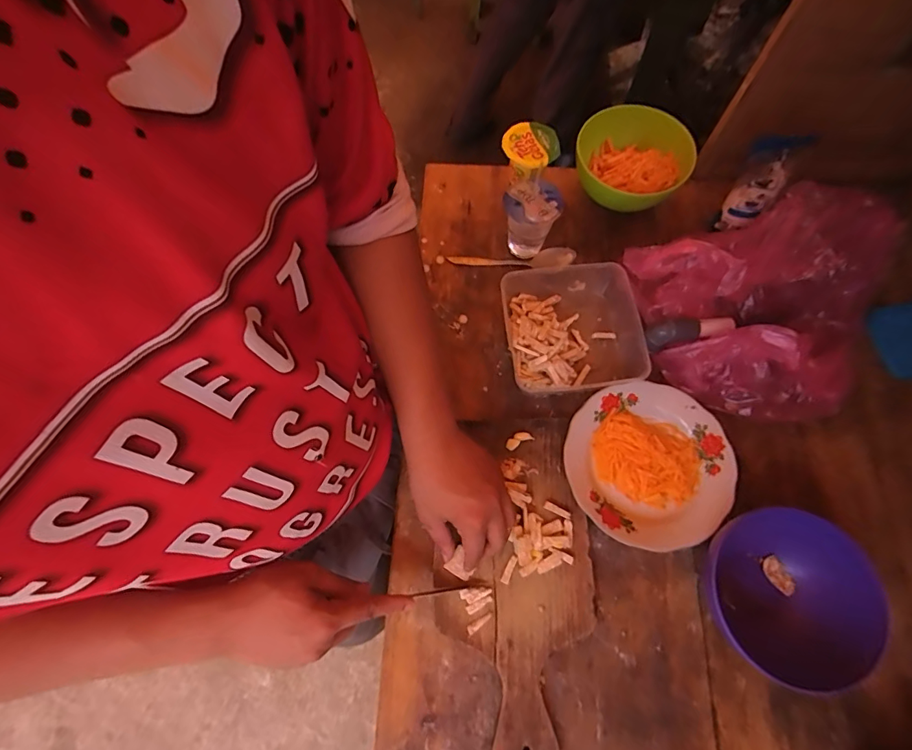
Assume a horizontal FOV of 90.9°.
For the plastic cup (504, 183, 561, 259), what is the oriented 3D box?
[{"bbox_3d":[0.096,-0.198,0.587,0.067,0.092,0.060,4,69,2],"label":"plastic cup"}]

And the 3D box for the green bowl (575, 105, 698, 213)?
[{"bbox_3d":[0.234,-0.281,0.616,0.145,0.084,0.141,0,69,1],"label":"green bowl"}]

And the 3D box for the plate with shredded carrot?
[{"bbox_3d":[0.213,0.100,0.503,0.172,0.027,0.174,-1,70,2],"label":"plate with shredded carrot"}]

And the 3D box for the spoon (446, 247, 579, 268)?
[{"bbox_3d":[0.074,-0.159,0.611,0.167,0.023,0.025,0,70,2],"label":"spoon"}]

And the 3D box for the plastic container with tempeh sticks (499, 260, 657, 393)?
[{"bbox_3d":[0.146,-0.064,0.559,0.166,0.047,0.167,-7,70,0],"label":"plastic container with tempeh sticks"}]

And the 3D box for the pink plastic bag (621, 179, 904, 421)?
[{"bbox_3d":[0.360,-0.070,0.502,0.255,0.141,0.220,-19,70,-5],"label":"pink plastic bag"}]

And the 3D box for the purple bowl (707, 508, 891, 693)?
[{"bbox_3d":[0.328,0.217,0.440,0.130,0.064,0.155,-24,71,-7],"label":"purple bowl"}]

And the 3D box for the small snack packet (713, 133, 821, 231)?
[{"bbox_3d":[0.376,-0.236,0.565,0.051,0.124,0.036,28,46,12],"label":"small snack packet"}]

